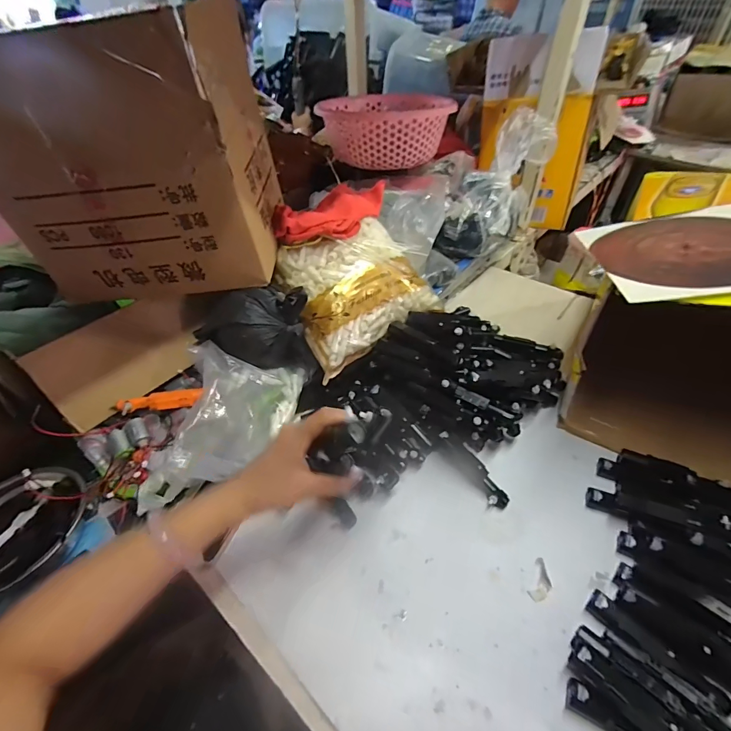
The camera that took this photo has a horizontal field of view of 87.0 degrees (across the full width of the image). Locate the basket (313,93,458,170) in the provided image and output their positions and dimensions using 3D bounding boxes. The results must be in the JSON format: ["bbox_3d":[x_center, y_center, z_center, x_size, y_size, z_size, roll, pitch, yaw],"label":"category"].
[{"bbox_3d":[0.043,-0.513,0.830,0.243,0.095,0.257,-30,50,-24],"label":"basket"}]

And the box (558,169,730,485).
[{"bbox_3d":[0.477,-0.064,0.525,0.291,0.288,0.366,22,50,24],"label":"box"}]

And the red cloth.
[{"bbox_3d":[-0.050,-0.255,0.627,0.119,0.040,0.204,17,48,20],"label":"red cloth"}]

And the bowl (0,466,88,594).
[{"bbox_3d":[-0.420,0.190,0.460,0.149,0.053,0.155,-2,44,2],"label":"bowl"}]

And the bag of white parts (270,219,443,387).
[{"bbox_3d":[-0.016,-0.123,0.610,0.210,0.135,0.159,-28,49,-23],"label":"bag of white parts"}]

